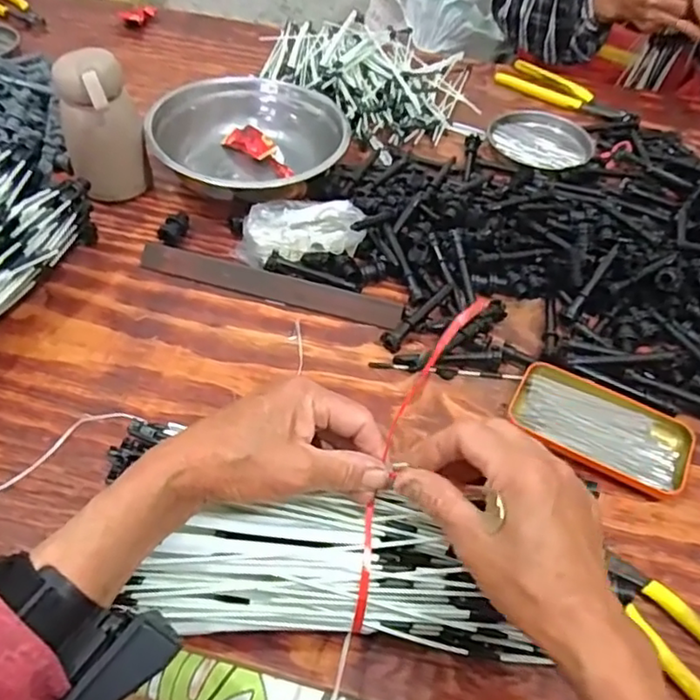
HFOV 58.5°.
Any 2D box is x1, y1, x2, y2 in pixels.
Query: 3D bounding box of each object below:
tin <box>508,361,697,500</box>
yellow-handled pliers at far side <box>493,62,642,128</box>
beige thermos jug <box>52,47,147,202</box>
[{"bbox_3d":[0.208,0.063,0.521,0.140,0.016,0.080,24,52,15],"label":"tin"},{"bbox_3d":[0.321,-0.375,0.911,0.216,0.020,0.074,35,56,23],"label":"yellow-handled pliers at far side"},{"bbox_3d":[-0.267,-0.229,0.676,0.081,0.160,0.068,-16,53,-17],"label":"beige thermos jug"}]

